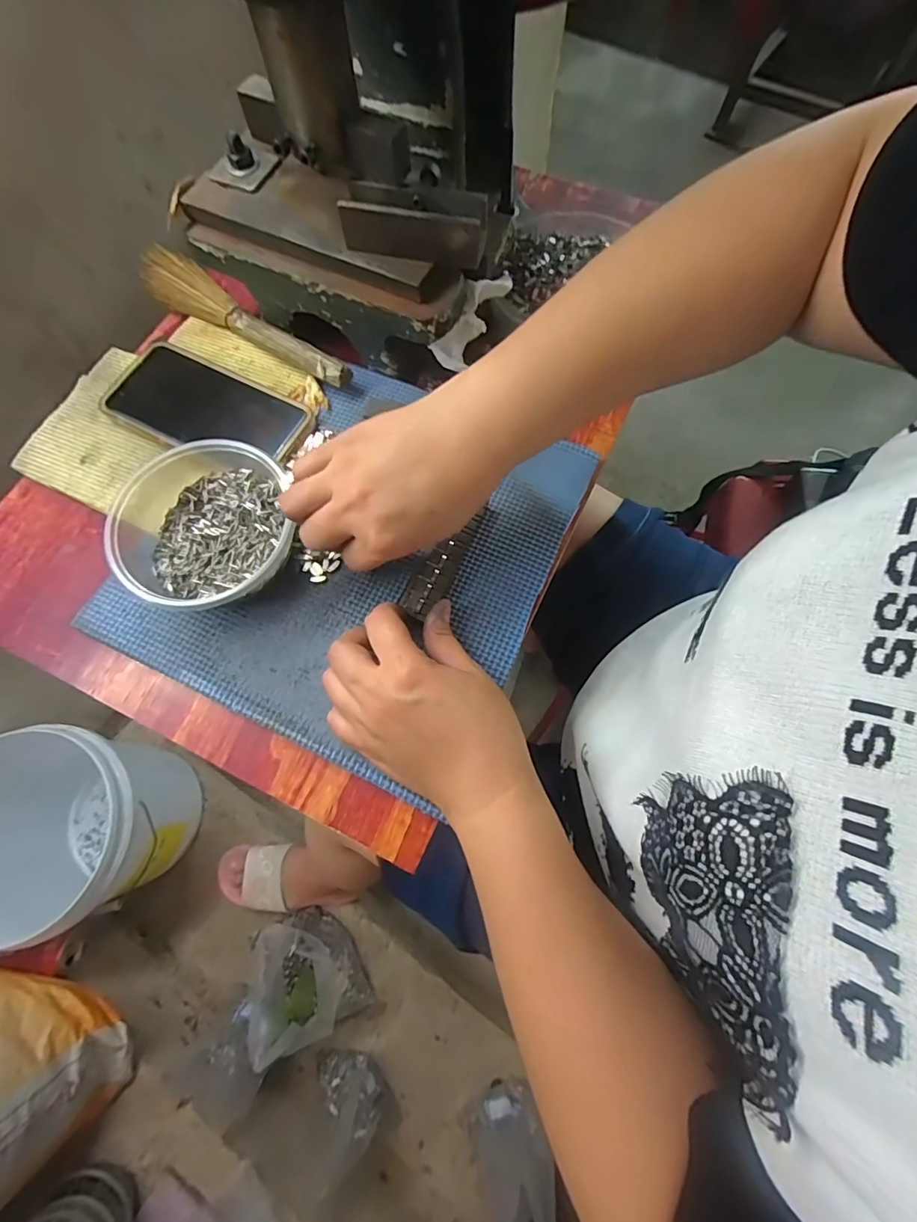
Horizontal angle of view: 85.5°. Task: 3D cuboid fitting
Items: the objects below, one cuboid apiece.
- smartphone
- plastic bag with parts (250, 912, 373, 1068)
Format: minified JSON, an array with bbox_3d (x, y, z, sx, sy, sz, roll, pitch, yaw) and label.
[{"bbox_3d":[-0.189,-0.153,0.374,0.152,0.008,0.073,25,73,9],"label":"smartphone"},{"bbox_3d":[-0.231,0.560,0.741,0.184,0.109,0.151,38,76,13],"label":"plastic bag with parts"}]

